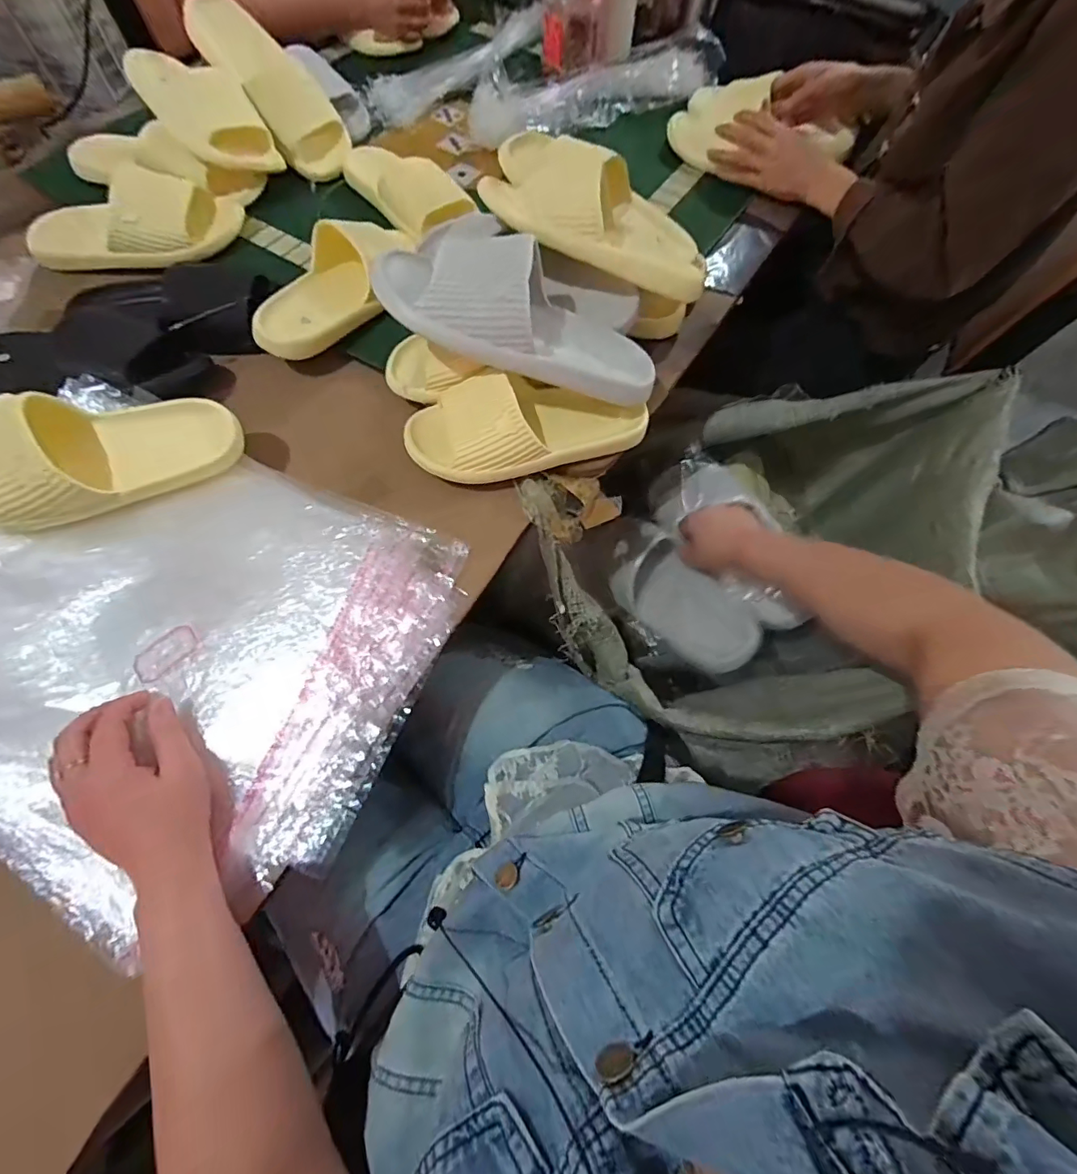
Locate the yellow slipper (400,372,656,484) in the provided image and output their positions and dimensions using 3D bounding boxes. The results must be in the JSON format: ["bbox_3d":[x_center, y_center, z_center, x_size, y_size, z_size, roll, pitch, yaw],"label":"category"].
[{"bbox_3d":[-0.011,-0.171,0.523,0.247,0.059,0.098,-15,68,-8],"label":"yellow slipper"}]

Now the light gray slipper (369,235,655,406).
[{"bbox_3d":[-0.011,-0.257,0.494,0.280,0.071,0.103,15,65,-20],"label":"light gray slipper"}]

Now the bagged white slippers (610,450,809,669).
[{"bbox_3d":[0.211,-0.033,0.675,0.221,0.095,0.272,-41,61,7],"label":"bagged white slippers"}]

